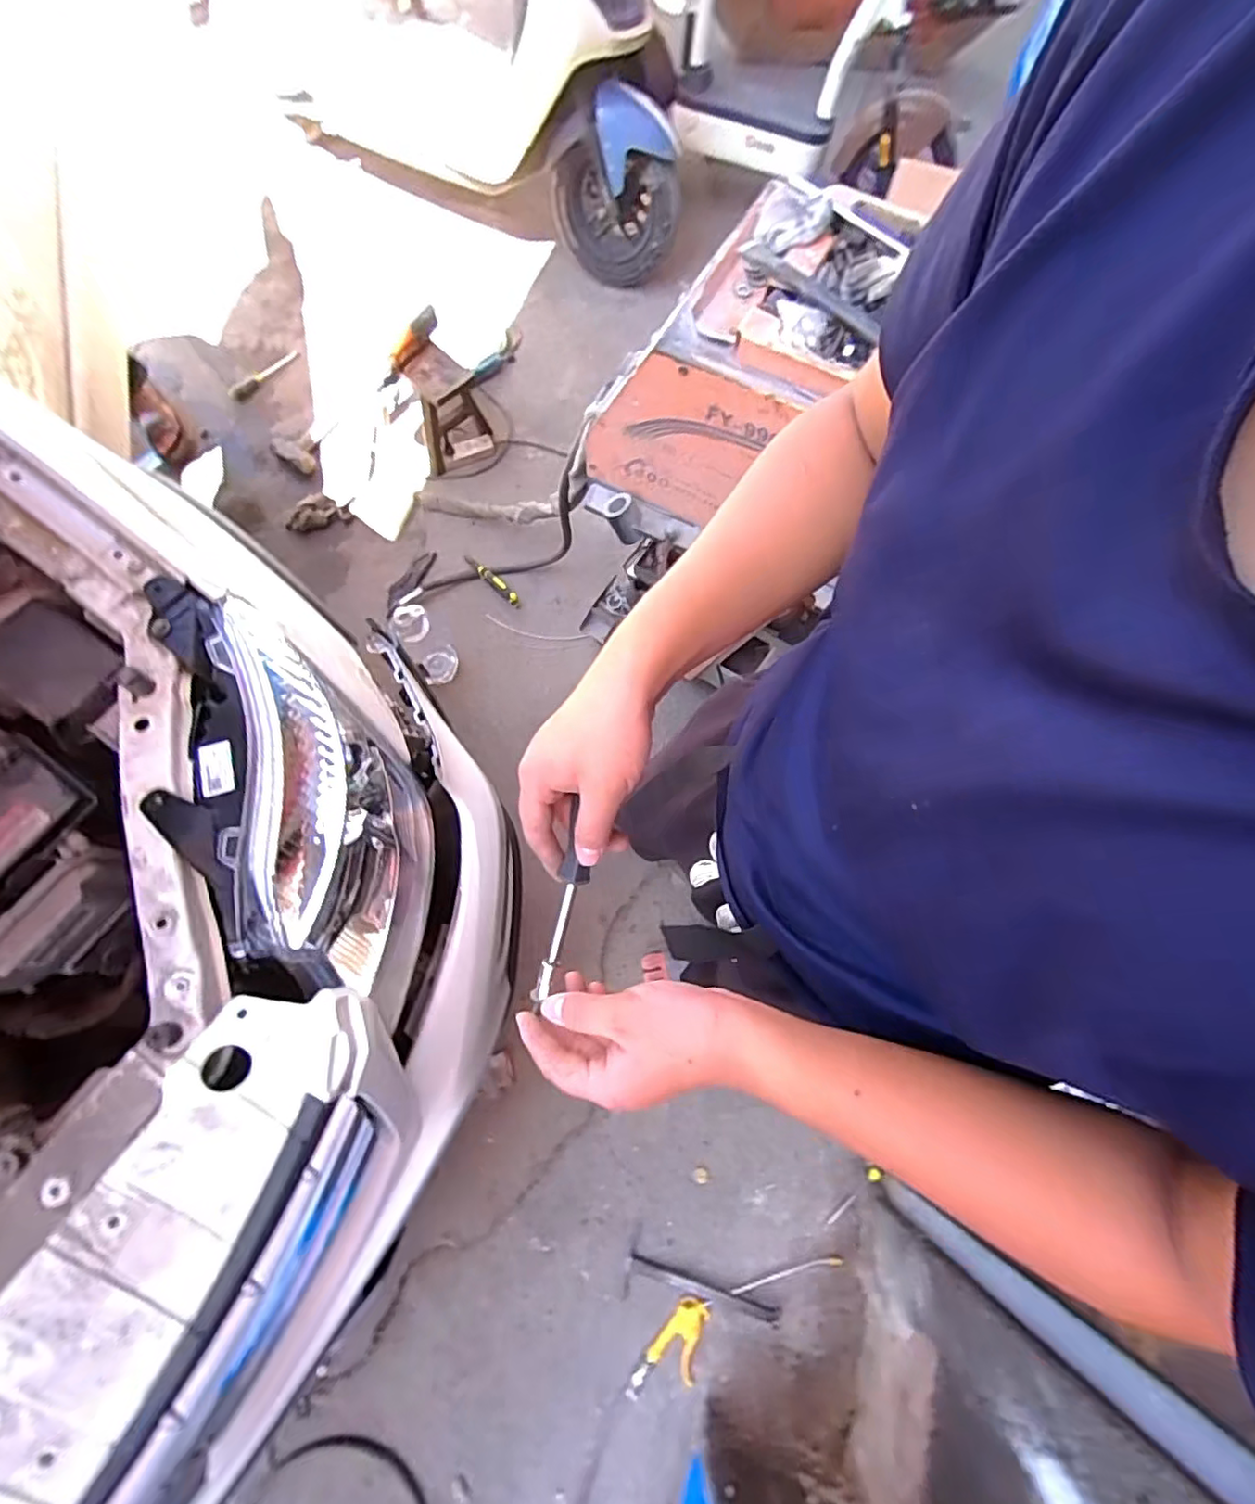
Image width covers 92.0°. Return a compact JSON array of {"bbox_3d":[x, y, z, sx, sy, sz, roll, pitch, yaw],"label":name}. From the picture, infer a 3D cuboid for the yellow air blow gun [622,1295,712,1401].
[{"bbox_3d":[0.090,1.133,1.146,0.089,0.023,0.201,35,75,10],"label":"yellow air blow gun"}]

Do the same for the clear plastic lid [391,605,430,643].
[{"bbox_3d":[-0.488,-0.290,1.358,0.079,0.038,0.080,1,73,-4],"label":"clear plastic lid"}]

